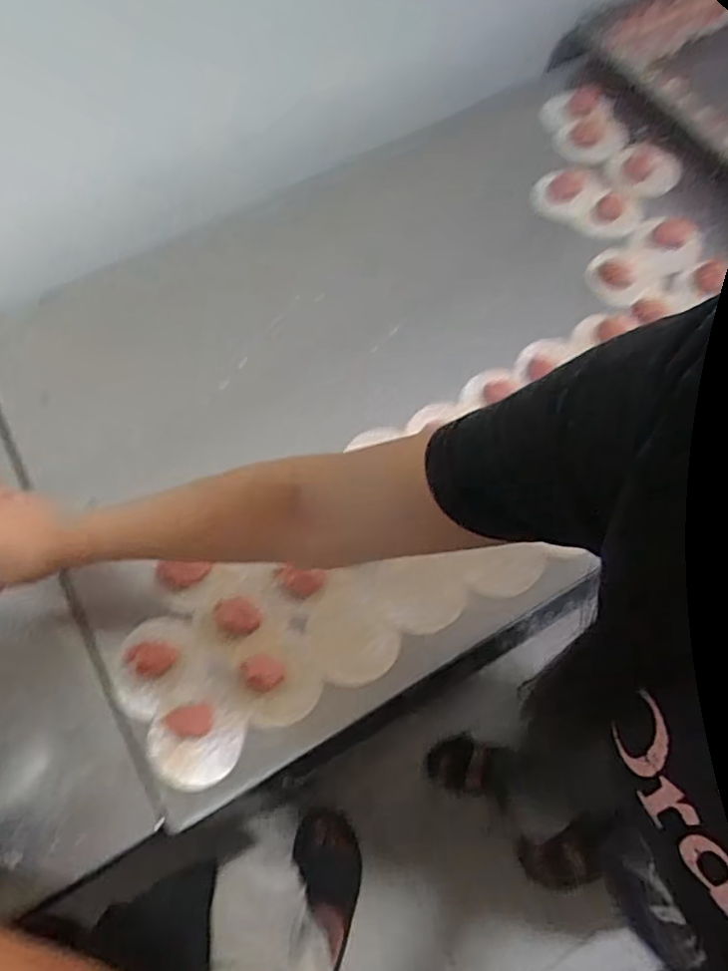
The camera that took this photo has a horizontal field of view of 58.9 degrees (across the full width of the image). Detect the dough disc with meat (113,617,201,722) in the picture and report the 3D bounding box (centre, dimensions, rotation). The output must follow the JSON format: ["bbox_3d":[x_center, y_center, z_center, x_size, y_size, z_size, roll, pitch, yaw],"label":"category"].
[{"bbox_3d":[-0.187,0.158,0.576,0.078,0.010,0.080,-1,65,2],"label":"dough disc with meat"}]

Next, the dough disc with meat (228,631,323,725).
[{"bbox_3d":[-0.081,0.168,0.565,0.074,0.021,0.076,-1,65,2],"label":"dough disc with meat"}]

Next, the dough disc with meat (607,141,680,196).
[{"bbox_3d":[0.343,-0.391,0.794,0.072,0.013,0.083,-29,67,-11],"label":"dough disc with meat"}]

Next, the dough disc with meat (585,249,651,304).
[{"bbox_3d":[0.290,-0.240,0.735,0.065,0.019,0.064,-1,65,2],"label":"dough disc with meat"}]

